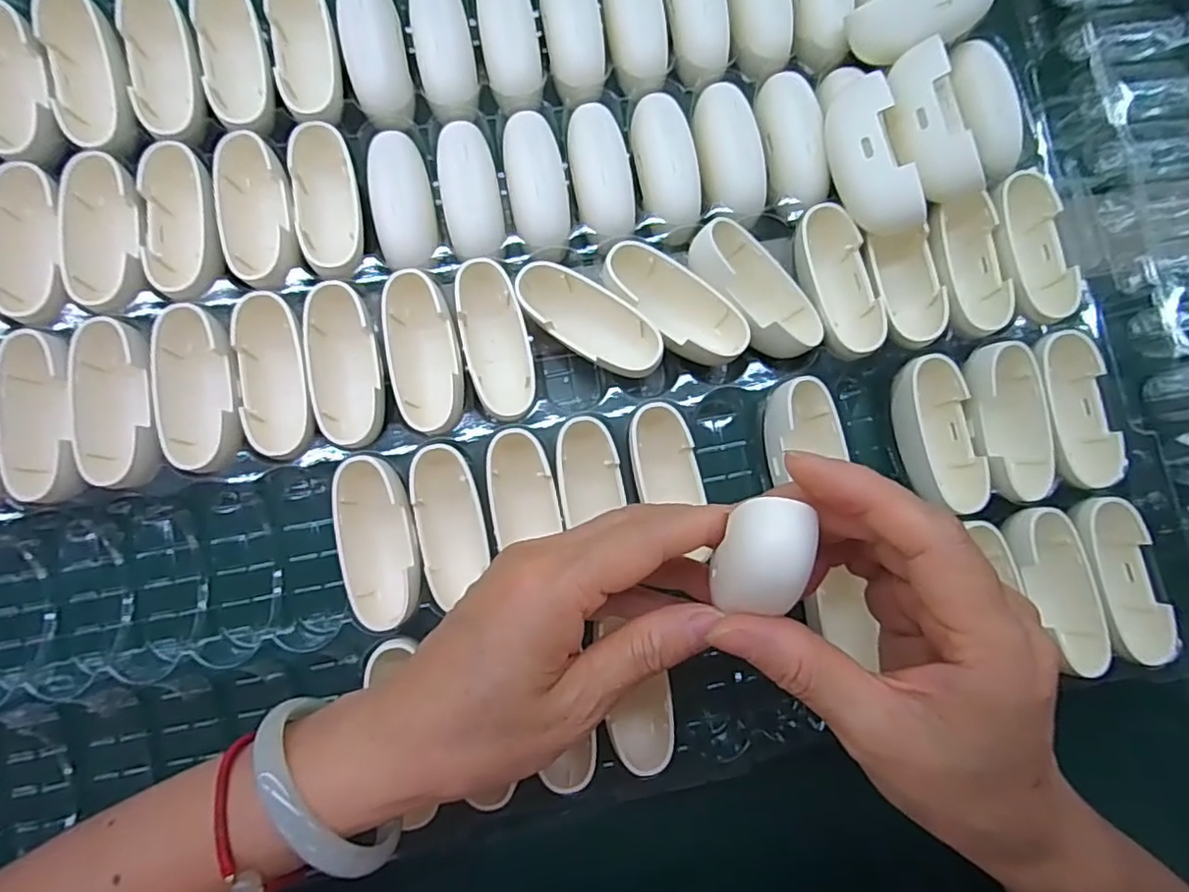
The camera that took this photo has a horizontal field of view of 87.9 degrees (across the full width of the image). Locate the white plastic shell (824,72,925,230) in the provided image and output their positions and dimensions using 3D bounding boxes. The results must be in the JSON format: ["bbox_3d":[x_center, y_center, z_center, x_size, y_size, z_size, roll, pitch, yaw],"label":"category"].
[{"bbox_3d":[0.121,-0.123,0.267,0.024,0.030,0.065,-26,94,-50],"label":"white plastic shell"}]

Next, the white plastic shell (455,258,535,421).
[{"bbox_3d":[-0.043,-0.044,0.269,0.026,0.021,0.069,-15,85,-5],"label":"white plastic shell"}]

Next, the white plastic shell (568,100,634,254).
[{"bbox_3d":[0.004,-0.123,0.287,0.027,0.018,0.071,-10,84,-5],"label":"white plastic shell"}]

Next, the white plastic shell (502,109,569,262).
[{"bbox_3d":[-0.025,-0.118,0.277,0.026,0.010,0.073,-9,84,-5],"label":"white plastic shell"}]

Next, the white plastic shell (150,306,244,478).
[{"bbox_3d":[-0.164,-0.023,0.262,0.031,0.024,0.069,-14,85,-5],"label":"white plastic shell"}]

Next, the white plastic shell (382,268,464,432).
[{"bbox_3d":[-0.073,-0.041,0.269,0.029,0.024,0.073,-9,84,-5],"label":"white plastic shell"}]

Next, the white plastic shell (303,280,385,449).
[{"bbox_3d":[-0.105,-0.033,0.262,0.028,0.020,0.067,-8,84,-4],"label":"white plastic shell"}]

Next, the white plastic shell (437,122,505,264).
[{"bbox_3d":[-0.055,-0.114,0.275,0.025,0.012,0.063,-10,84,-5],"label":"white plastic shell"}]

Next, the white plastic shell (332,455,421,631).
[{"bbox_3d":[-0.088,0.039,0.258,0.028,0.026,0.067,-10,84,-5],"label":"white plastic shell"}]

